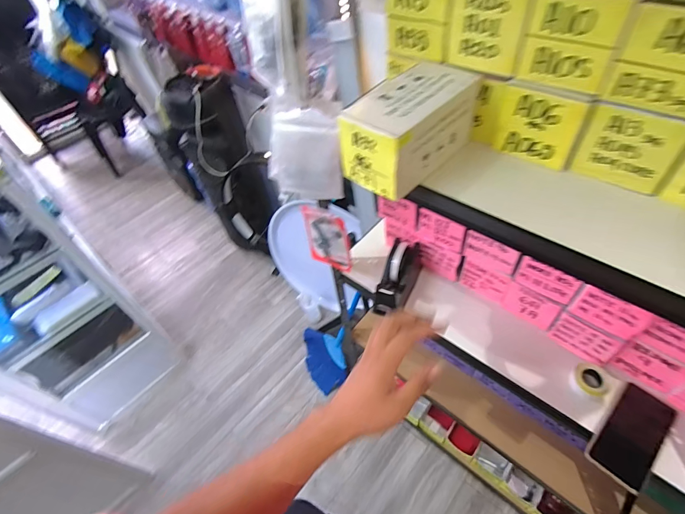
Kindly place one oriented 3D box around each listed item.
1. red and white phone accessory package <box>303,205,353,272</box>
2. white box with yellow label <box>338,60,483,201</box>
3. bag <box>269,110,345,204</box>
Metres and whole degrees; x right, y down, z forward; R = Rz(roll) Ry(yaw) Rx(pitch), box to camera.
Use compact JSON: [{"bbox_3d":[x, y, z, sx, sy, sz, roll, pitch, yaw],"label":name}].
[{"bbox_3d":[-0.031,-0.033,0.768,0.102,0.157,0.018,22,57,22],"label":"red and white phone accessory package"},{"bbox_3d":[0.090,-0.173,0.488,0.102,0.097,0.172,32,61,28],"label":"white box with yellow label"},{"bbox_3d":[-0.063,-0.162,0.593,0.130,0.151,0.024,8,52,13],"label":"bag"}]

